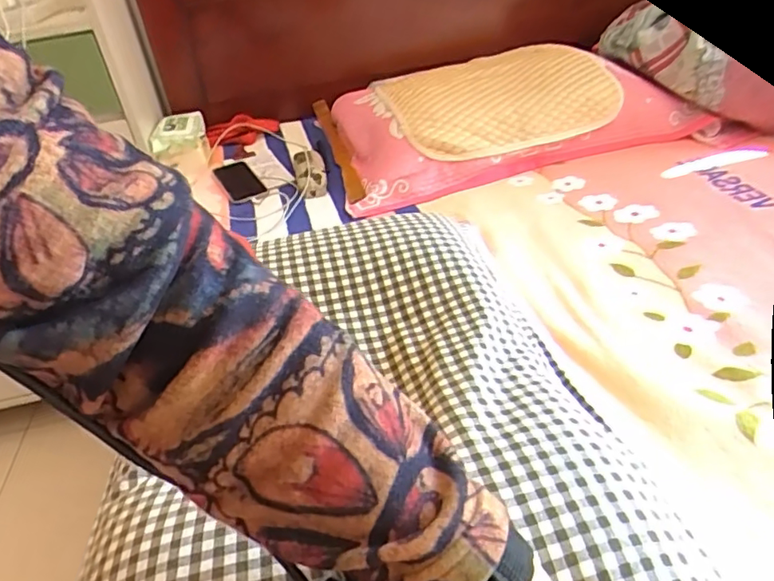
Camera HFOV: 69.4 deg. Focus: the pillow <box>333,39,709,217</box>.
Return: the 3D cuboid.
[{"bbox_3d":[0.219,-0.342,1.060,0.625,0.143,0.393,-9,35,-2],"label":"pillow"}]

